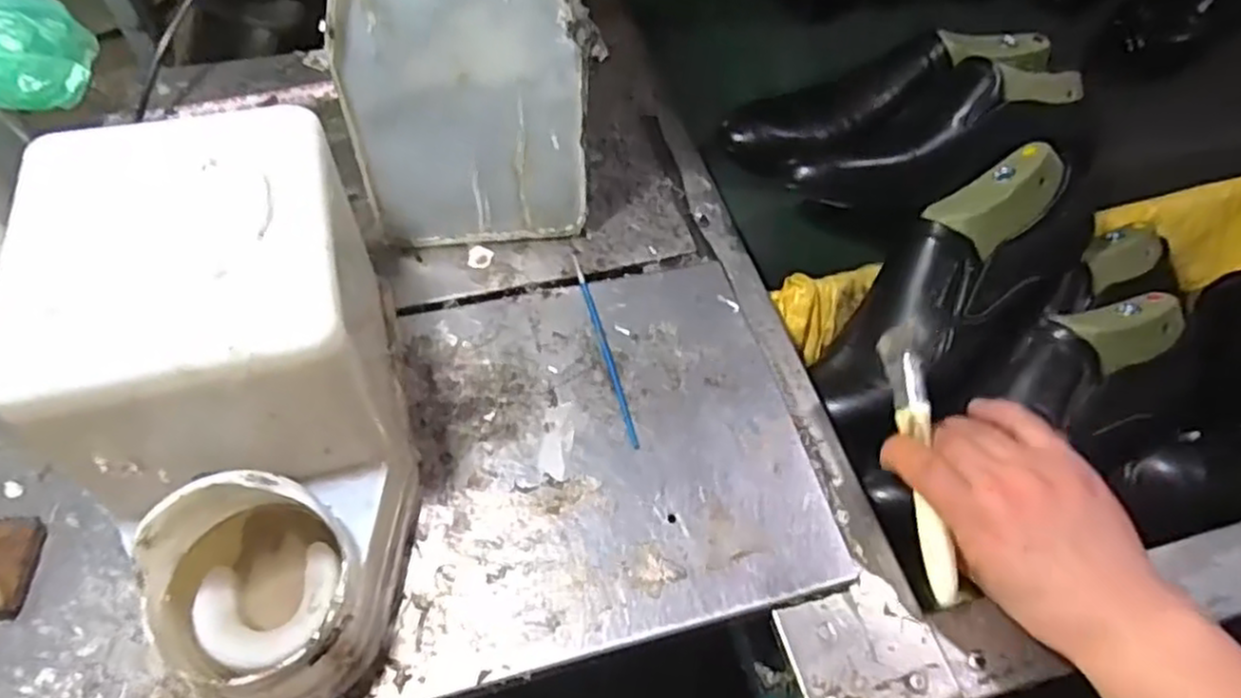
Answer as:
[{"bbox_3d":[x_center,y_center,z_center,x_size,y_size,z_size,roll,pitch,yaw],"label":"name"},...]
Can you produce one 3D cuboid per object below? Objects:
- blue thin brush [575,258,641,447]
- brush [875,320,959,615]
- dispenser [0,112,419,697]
[{"bbox_3d":[-0.011,-0.004,0.480,0.006,0.004,0.151,-11,57,-12],"label":"blue thin brush"},{"bbox_3d":[0.170,0.063,0.417,0.015,0.024,0.153,-2,75,-6],"label":"brush"},{"bbox_3d":[-0.181,0.033,0.351,0.129,0.160,0.242,-12,57,-13],"label":"dispenser"}]

